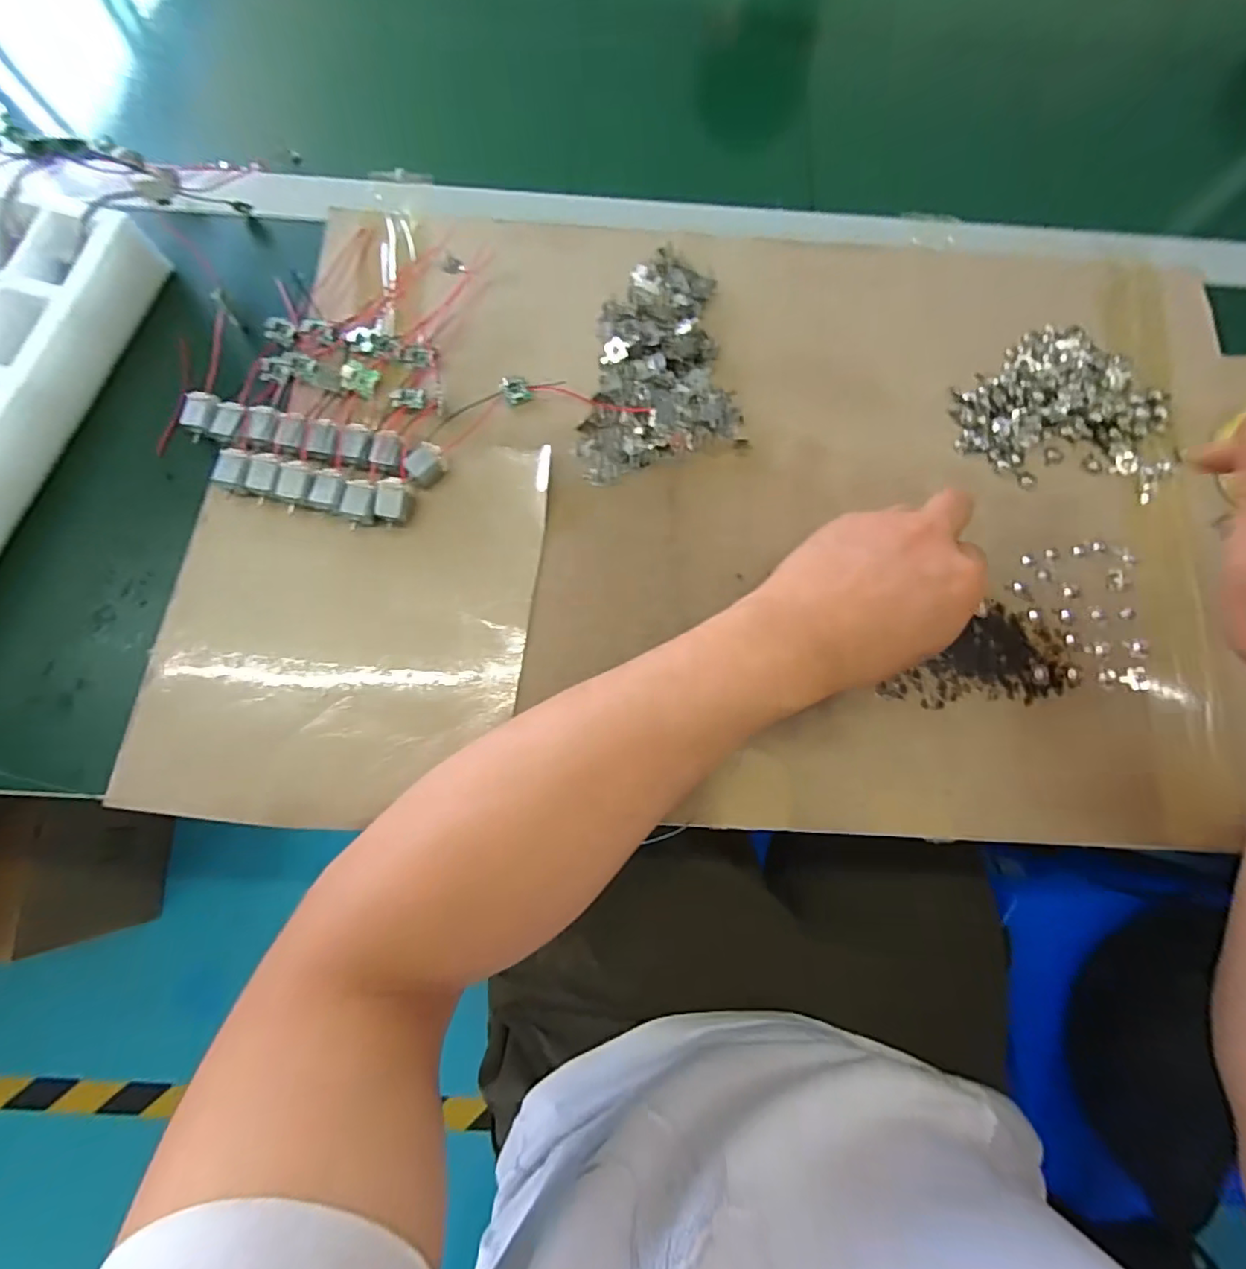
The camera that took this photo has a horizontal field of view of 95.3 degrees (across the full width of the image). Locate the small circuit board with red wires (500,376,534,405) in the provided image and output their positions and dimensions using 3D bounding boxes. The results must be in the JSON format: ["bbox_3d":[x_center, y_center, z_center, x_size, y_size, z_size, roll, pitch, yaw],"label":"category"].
[{"bbox_3d":[-0.070,-0.160,0.370,0.018,0.004,0.021,-27,78,-7],"label":"small circuit board with red wires"}]

